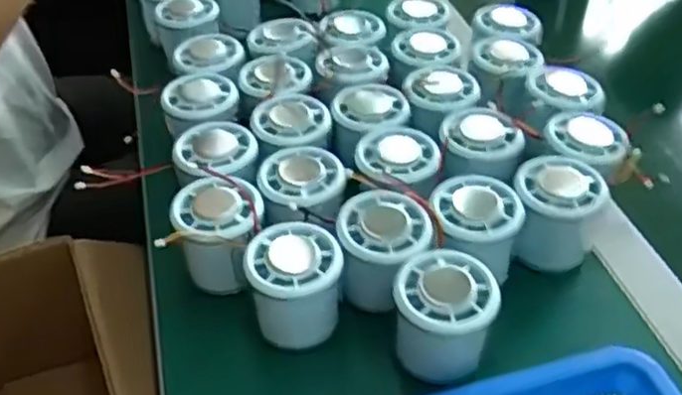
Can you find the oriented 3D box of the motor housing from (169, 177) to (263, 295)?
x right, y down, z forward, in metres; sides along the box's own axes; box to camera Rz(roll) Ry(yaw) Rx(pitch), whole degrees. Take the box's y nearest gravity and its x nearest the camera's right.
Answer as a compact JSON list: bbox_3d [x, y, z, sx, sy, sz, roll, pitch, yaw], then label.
[{"bbox_3d":[-0.078,0.023,0.458,0.057,0.054,0.056,-8,42,-6],"label":"motor housing"}]

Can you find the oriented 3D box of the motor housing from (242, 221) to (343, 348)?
[{"bbox_3d":[-0.028,0.052,0.425,0.054,0.052,0.056,0,42,0],"label":"motor housing"}]

